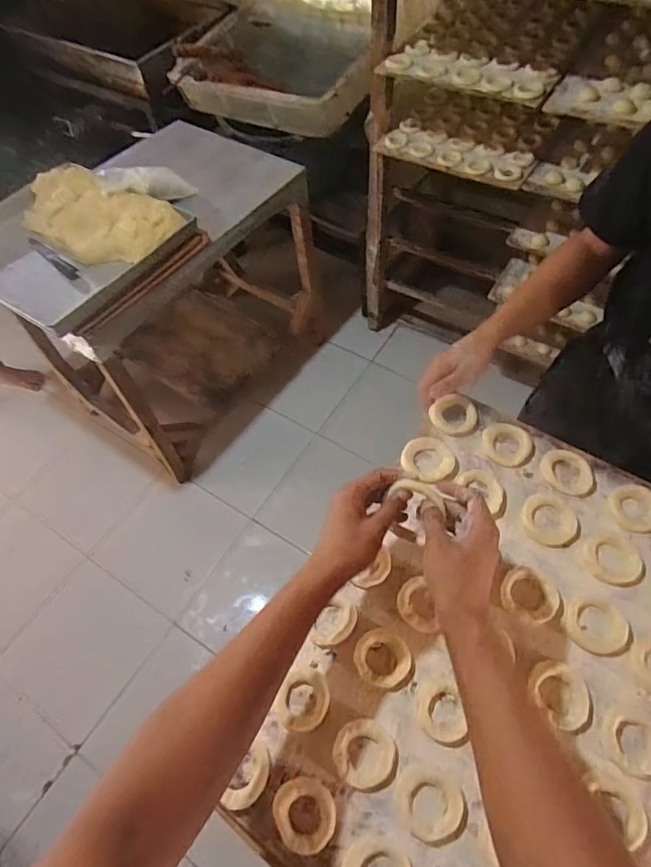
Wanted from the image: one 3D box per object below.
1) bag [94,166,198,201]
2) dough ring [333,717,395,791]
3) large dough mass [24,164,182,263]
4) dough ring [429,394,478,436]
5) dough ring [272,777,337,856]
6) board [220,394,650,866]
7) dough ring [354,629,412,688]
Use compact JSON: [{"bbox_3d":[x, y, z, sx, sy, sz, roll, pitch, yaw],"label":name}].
[{"bbox_3d":[-0.506,-0.713,1.443,0.271,0.086,0.093,-3,56,-17],"label":"bag"},{"bbox_3d":[0.041,0.340,0.537,0.062,0.014,0.062,-2,57,3],"label":"dough ring"},{"bbox_3d":[-0.628,-0.588,1.383,0.490,0.089,0.244,31,65,22],"label":"large dough mass"},{"bbox_3d":[0.188,-0.028,0.746,0.068,0.009,0.067,-2,57,3],"label":"dough ring"},{"bbox_3d":[-0.021,0.385,0.513,0.064,0.010,0.059,-2,57,3],"label":"dough ring"},{"bbox_3d":[0.206,0.257,0.585,0.421,0.032,0.597,28,64,20],"label":"board"},{"bbox_3d":[0.066,0.260,0.586,0.063,0.011,0.060,-2,57,3],"label":"dough ring"}]

